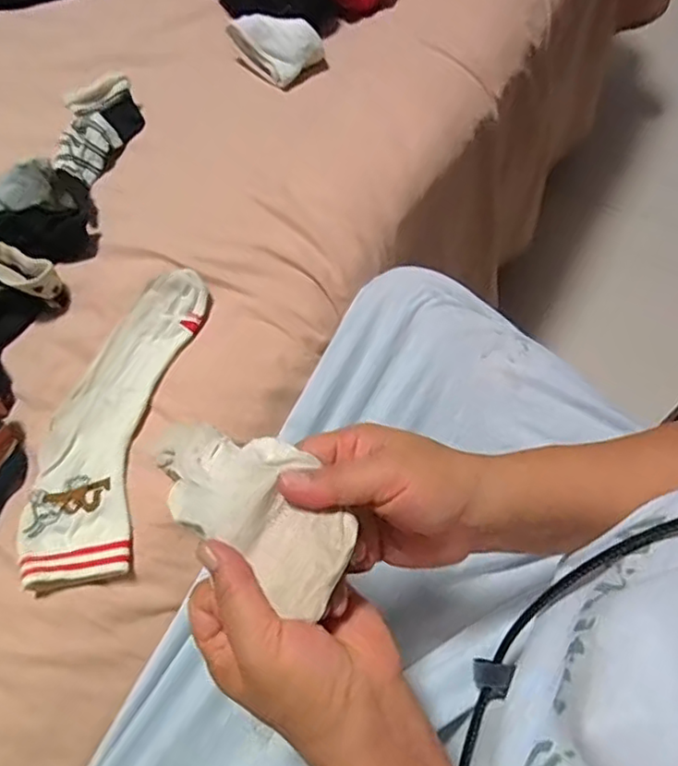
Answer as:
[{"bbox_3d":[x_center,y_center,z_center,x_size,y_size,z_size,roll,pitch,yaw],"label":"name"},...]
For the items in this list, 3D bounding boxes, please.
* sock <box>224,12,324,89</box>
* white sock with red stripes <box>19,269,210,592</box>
[{"bbox_3d":[-0.064,-0.347,0.617,0.084,0.030,0.054,37,75,21],"label":"sock"},{"bbox_3d":[-0.182,0.025,0.482,0.093,0.023,0.261,7,66,11],"label":"white sock with red stripes"}]

